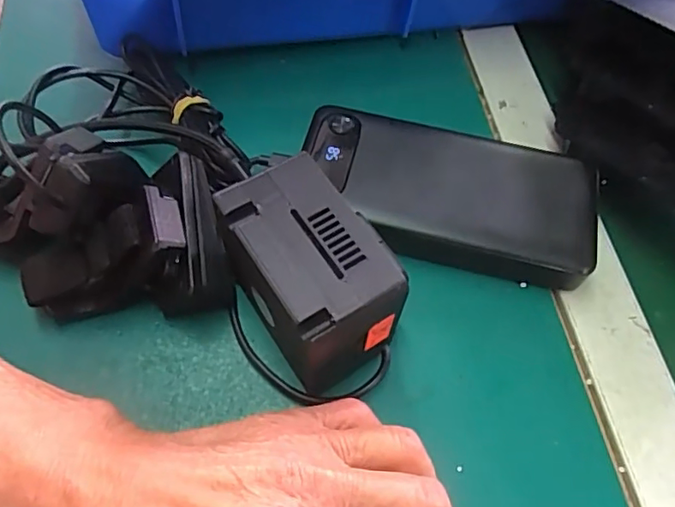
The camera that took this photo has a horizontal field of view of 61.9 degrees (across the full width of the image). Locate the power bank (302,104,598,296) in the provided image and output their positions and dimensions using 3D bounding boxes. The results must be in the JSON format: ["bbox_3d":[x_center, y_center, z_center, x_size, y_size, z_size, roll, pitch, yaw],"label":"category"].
[{"bbox_3d":[0.059,-0.031,0.298,0.150,0.031,0.072,12,59,2],"label":"power bank"}]

